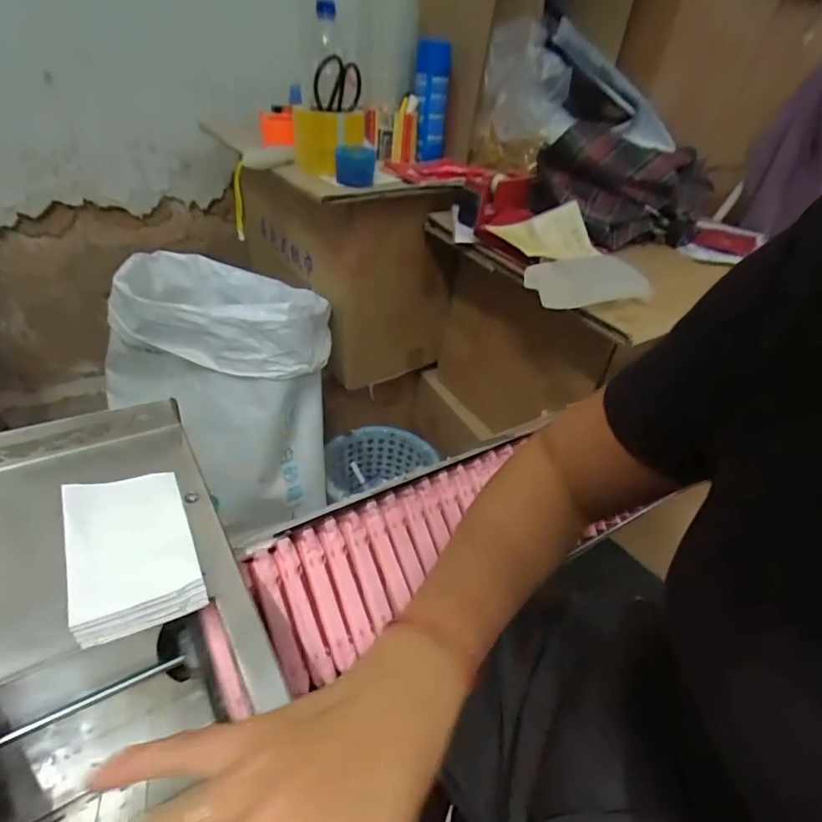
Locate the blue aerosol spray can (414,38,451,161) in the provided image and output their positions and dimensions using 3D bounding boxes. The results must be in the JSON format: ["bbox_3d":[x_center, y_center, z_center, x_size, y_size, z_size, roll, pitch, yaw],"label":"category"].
[{"bbox_3d":[0.038,-0.563,0.901,0.064,0.183,0.071,5,37,-2],"label":"blue aerosol spray can"}]

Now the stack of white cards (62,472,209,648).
[{"bbox_3d":[-0.173,0.083,0.305,0.065,0.027,0.100,-16,43,-27],"label":"stack of white cards"}]

